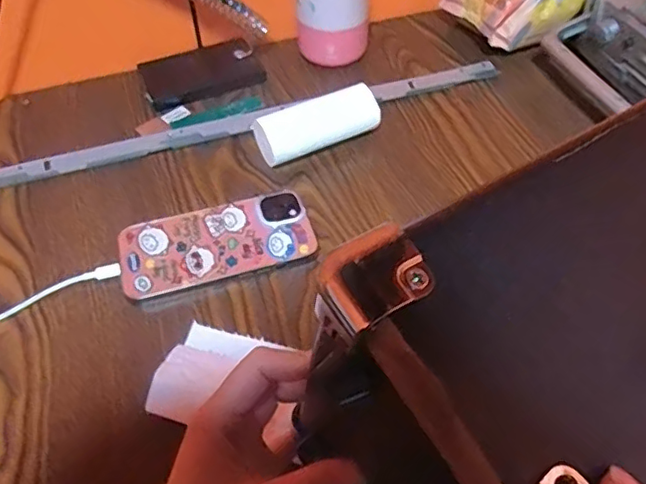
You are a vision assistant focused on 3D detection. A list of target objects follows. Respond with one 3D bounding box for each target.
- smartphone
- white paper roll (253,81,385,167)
[{"bbox_3d":[-0.082,-0.001,0.443,0.145,0.008,0.071,-16,54,-11],"label":"smartphone"},{"bbox_3d":[-0.004,-0.099,0.501,0.111,0.040,0.042,-22,55,-15],"label":"white paper roll"}]

